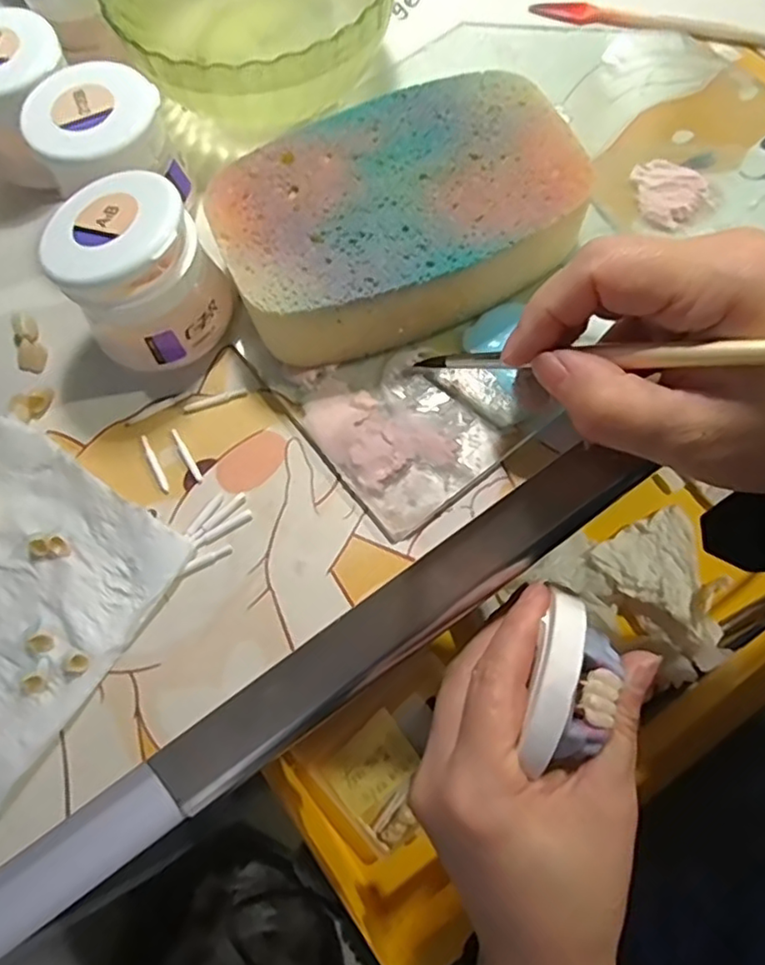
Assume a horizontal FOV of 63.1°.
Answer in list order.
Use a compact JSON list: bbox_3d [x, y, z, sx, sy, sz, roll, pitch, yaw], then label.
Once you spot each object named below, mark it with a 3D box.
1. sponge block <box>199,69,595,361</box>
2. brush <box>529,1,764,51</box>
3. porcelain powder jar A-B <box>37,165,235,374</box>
[{"bbox_3d":[0.007,-0.102,0.237,0.132,0.034,0.089,-20,71,-4],"label":"sponge block"},{"bbox_3d":[0.140,-0.216,0.297,0.136,0.013,0.012,15,72,8],"label":"brush"},{"bbox_3d":[-0.087,-0.073,0.226,0.049,0.057,0.052,-1,70,3],"label":"porcelain powder jar A-B"}]

